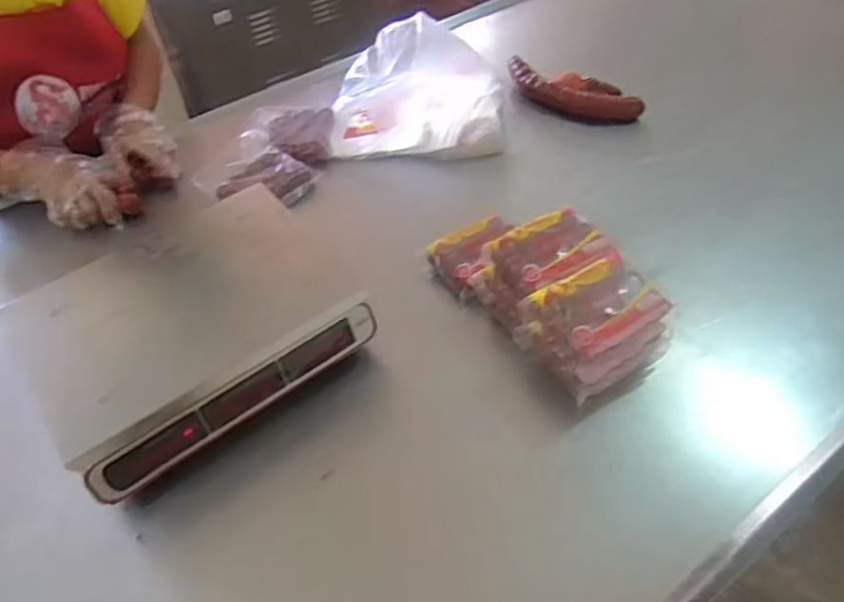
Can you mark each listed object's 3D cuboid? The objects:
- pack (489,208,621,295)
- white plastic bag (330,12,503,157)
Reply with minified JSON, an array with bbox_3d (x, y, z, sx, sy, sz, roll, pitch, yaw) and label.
[{"bbox_3d":[0.154,-0.060,0.781,0.123,0.026,0.092,-24,50,-17],"label":"pack"},{"bbox_3d":[-0.014,-0.343,1.069,0.296,0.156,0.172,1,47,6],"label":"white plastic bag"}]

